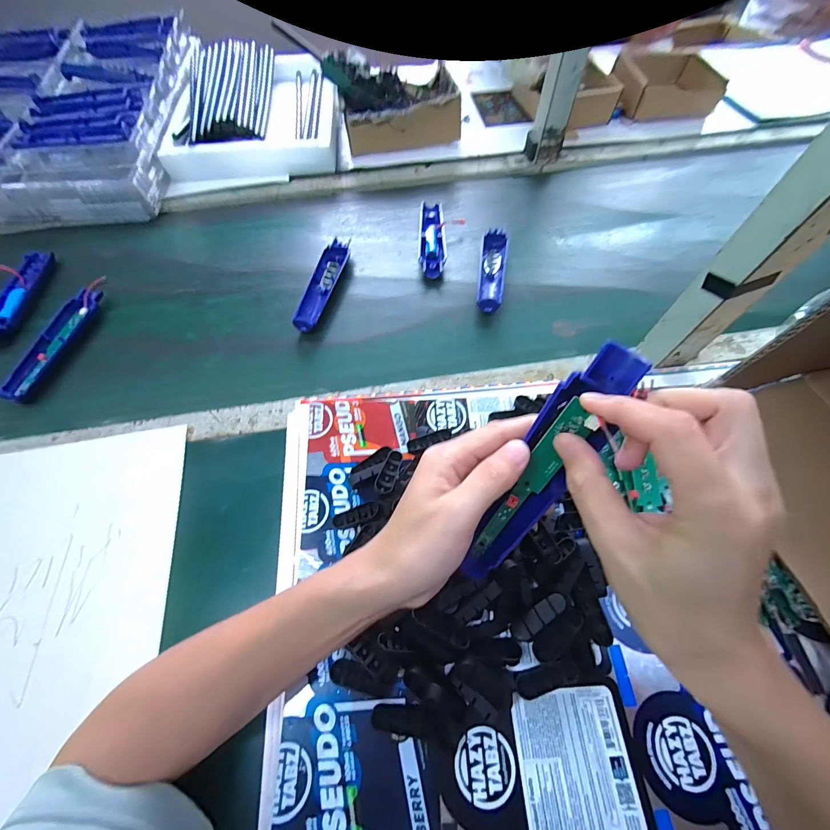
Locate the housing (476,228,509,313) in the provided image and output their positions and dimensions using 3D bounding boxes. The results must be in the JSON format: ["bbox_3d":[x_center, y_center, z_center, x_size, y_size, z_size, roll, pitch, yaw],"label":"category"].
[{"bbox_3d":[0.110,-0.205,0.508,0.038,0.021,0.157,7,62,5],"label":"housing"}]

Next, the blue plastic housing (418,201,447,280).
[{"bbox_3d":[0.026,-0.267,0.545,0.041,0.021,0.161,-1,62,1],"label":"blue plastic housing"}]

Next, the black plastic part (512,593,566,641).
[{"bbox_3d":[0.098,0.161,0.284,0.050,0.008,0.013,-43,66,8],"label":"black plastic part"}]

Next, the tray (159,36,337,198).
[{"bbox_3d":[-0.315,-0.579,0.682,0.288,0.087,0.388,-12,62,-5],"label":"tray"}]

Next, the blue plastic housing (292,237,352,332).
[{"bbox_3d":[-0.130,-0.182,0.500,0.036,0.022,0.164,11,62,7],"label":"blue plastic housing"}]

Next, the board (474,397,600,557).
[{"bbox_3d":[0.071,0.048,0.230,0.018,0.132,0.008,35,33,18],"label":"board"}]

